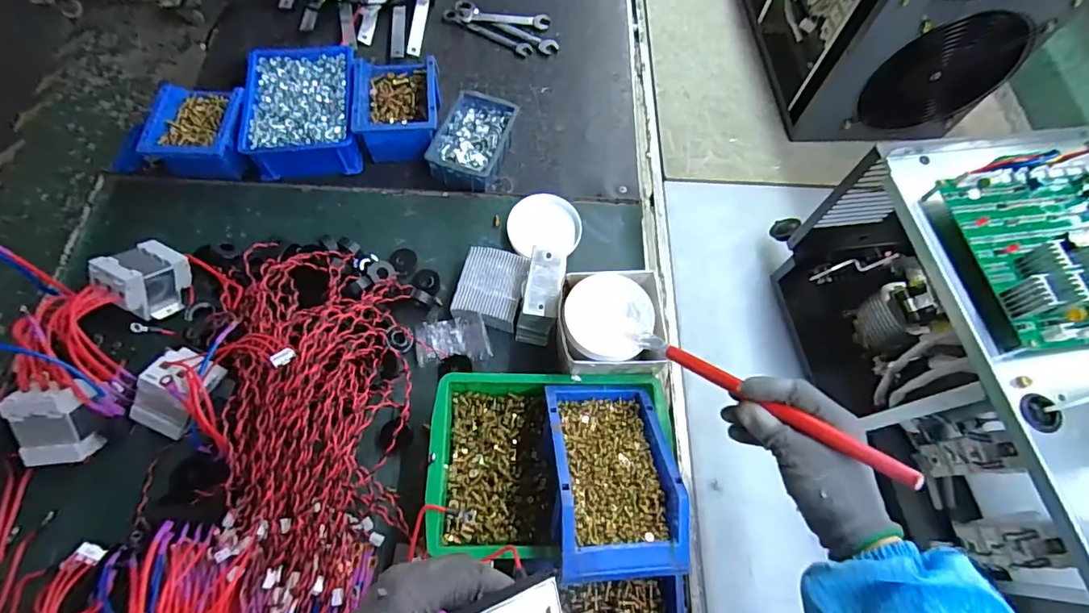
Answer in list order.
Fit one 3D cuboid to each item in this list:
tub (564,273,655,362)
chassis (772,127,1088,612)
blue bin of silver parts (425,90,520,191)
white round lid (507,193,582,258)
[{"bbox_3d":[0.070,0.013,0.541,0.093,0.041,0.100,1,66,-2],"label":"tub"},{"bbox_3d":[0.486,0.082,0.475,0.254,0.340,0.532,-7,67,-6],"label":"chassis"},{"bbox_3d":[-0.104,-0.246,0.738,0.095,0.047,0.149,17,67,5],"label":"blue bin of silver parts"},{"bbox_3d":[0.001,-0.112,0.677,0.098,0.028,0.078,-1,66,-3],"label":"white round lid"}]

